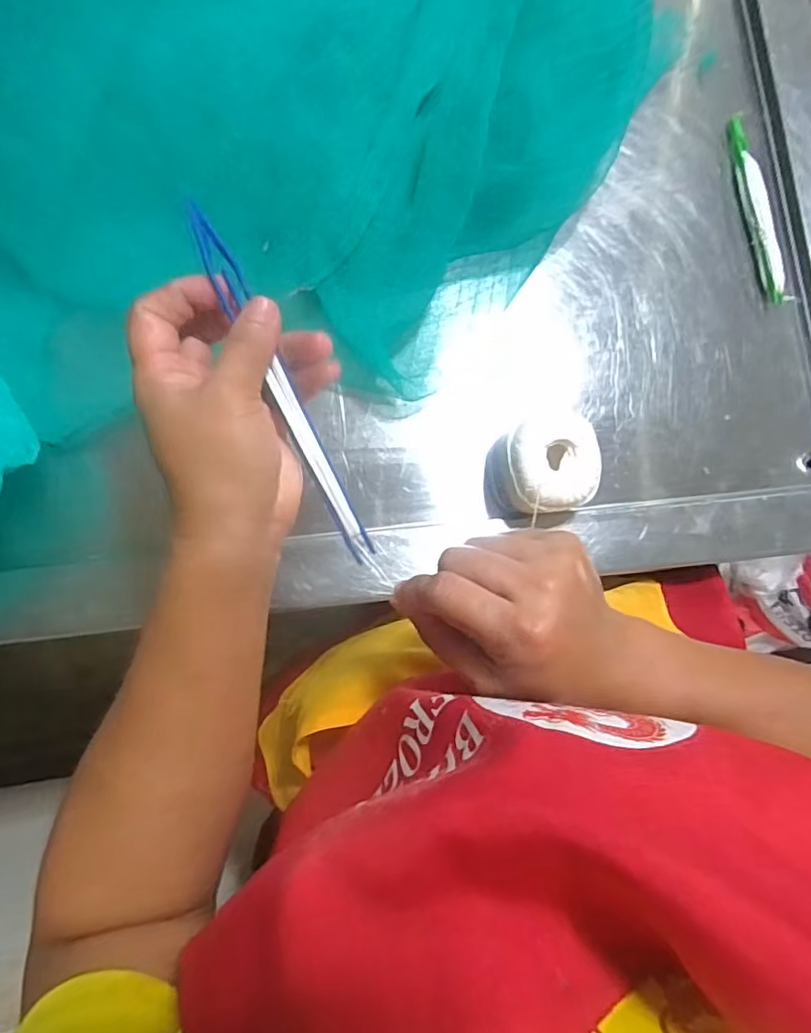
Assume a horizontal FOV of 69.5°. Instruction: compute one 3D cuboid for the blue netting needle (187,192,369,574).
[{"bbox_3d":[-0.058,-0.058,0.284,0.013,0.007,0.177,-26,105,-7],"label":"blue netting needle"}]

